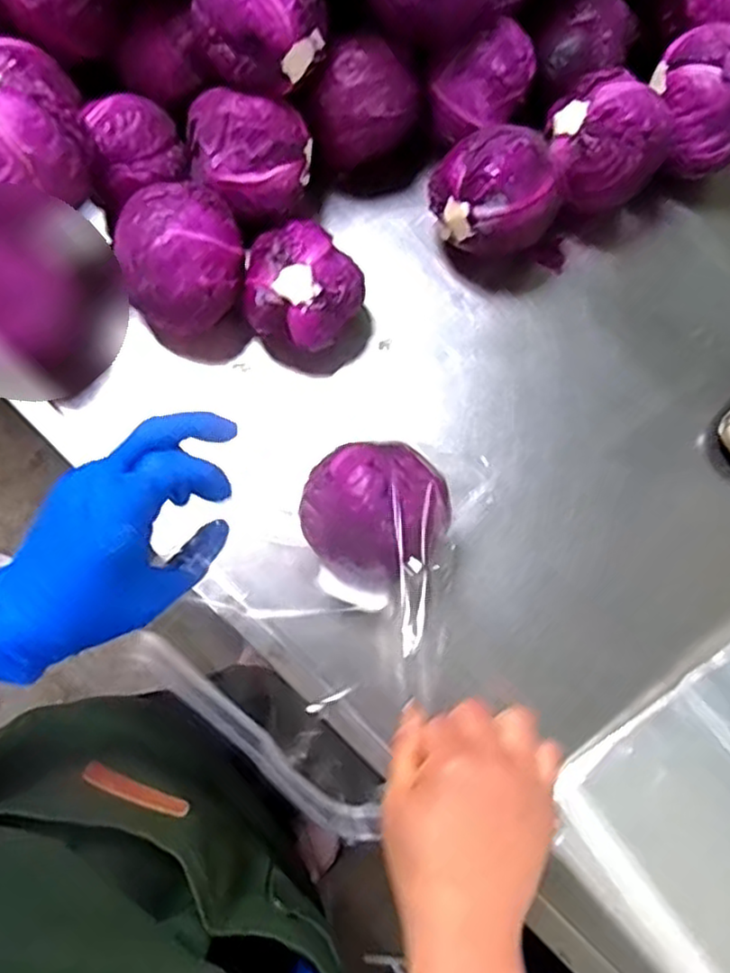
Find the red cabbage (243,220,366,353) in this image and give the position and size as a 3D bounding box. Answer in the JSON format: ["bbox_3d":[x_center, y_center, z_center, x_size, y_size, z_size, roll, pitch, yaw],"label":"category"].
[{"bbox_3d":[-0.056,-0.172,0.613,0.101,0.080,0.096,-44,82,-10],"label":"red cabbage"}]

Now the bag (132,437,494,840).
[{"bbox_3d":[-0.010,0.084,0.492,0.186,0.195,0.223,44,80,8],"label":"bag"}]

